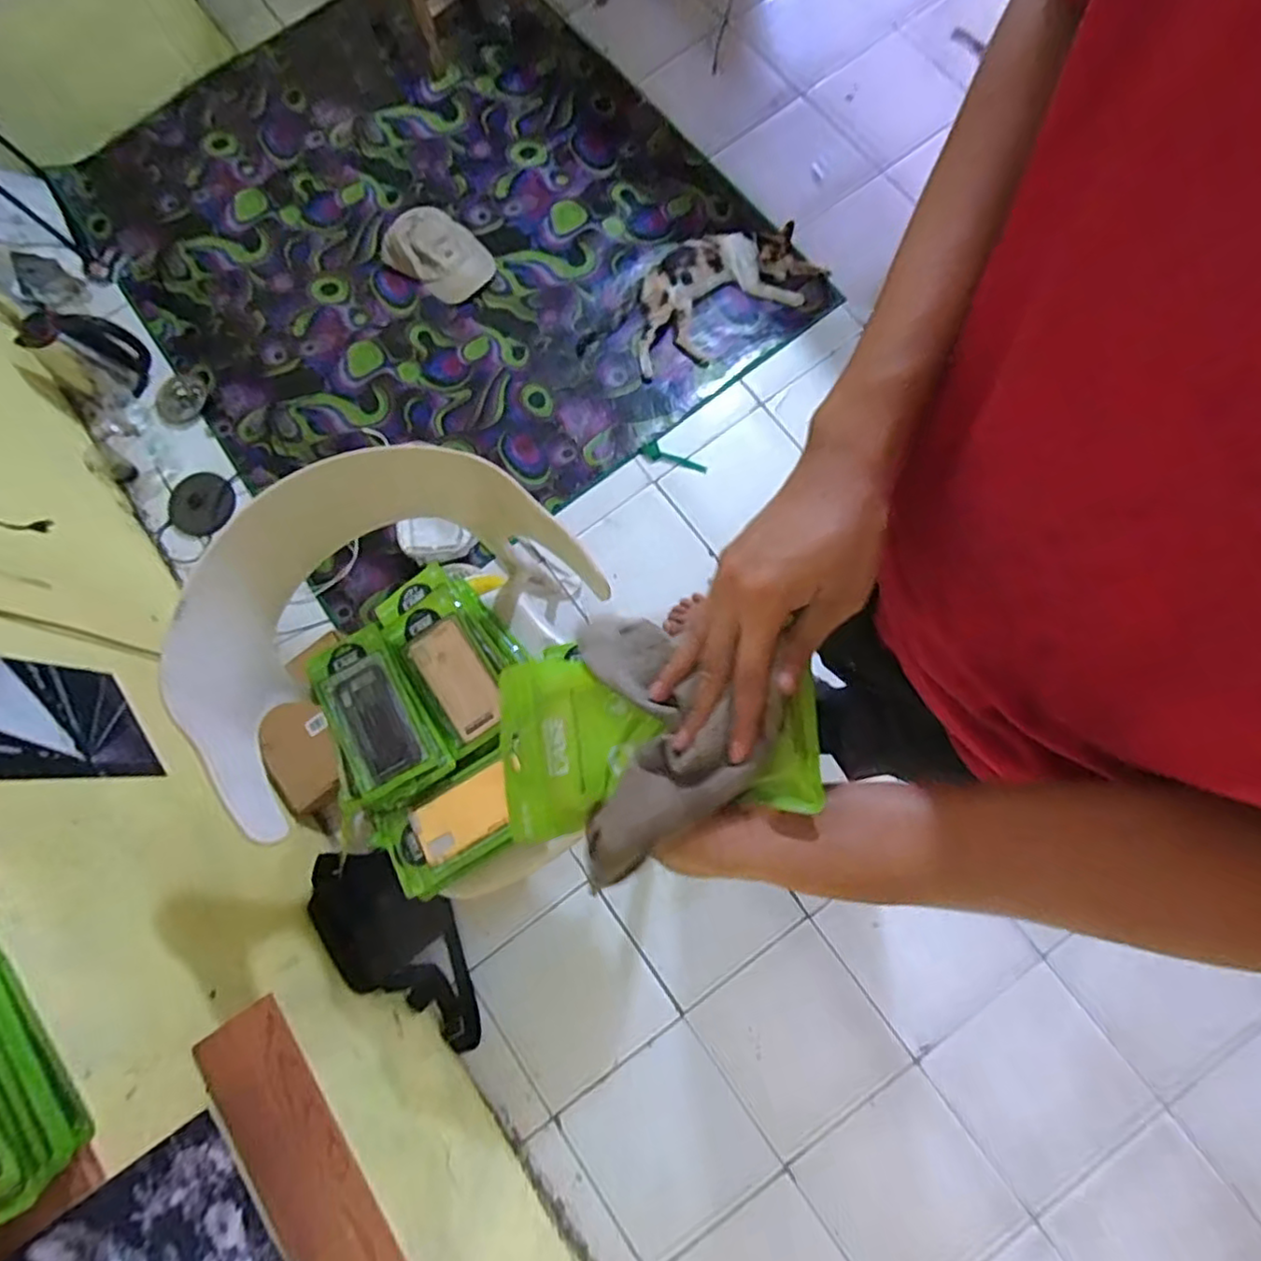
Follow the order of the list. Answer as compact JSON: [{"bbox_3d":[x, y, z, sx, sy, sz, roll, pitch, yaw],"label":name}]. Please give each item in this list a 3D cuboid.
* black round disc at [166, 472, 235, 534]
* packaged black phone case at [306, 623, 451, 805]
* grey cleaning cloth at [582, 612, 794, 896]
[{"bbox_3d":[-0.967,-0.288,1.501,0.149,0.031,0.143,0,76,0],"label":"black round disc"},{"bbox_3d":[-0.341,0.109,0.881,0.120,0.031,0.211,-31,78,-3],"label":"packaged black phone case"},{"bbox_3d":[0.024,0.051,0.391,0.126,0.027,0.170,-19,51,22],"label":"grey cleaning cloth"}]

